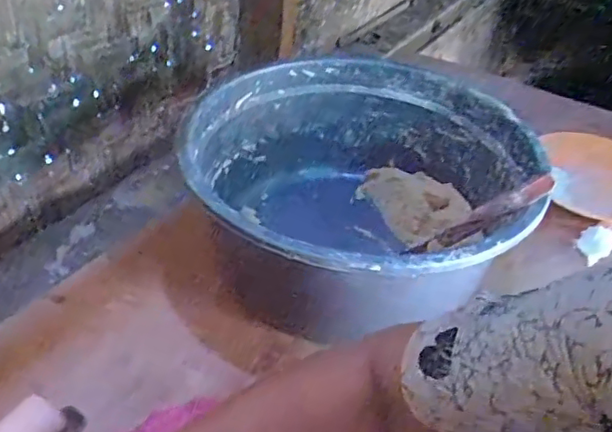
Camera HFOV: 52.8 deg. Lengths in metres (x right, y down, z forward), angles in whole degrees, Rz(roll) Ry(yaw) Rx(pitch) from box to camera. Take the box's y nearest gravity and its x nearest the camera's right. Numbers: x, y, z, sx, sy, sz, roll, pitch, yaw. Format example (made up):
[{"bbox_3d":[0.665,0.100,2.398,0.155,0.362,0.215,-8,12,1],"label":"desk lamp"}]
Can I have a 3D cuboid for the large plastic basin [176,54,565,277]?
[{"bbox_3d":[0.064,-0.026,0.736,0.382,0.170,0.390,3,36,-2],"label":"large plastic basin"}]

